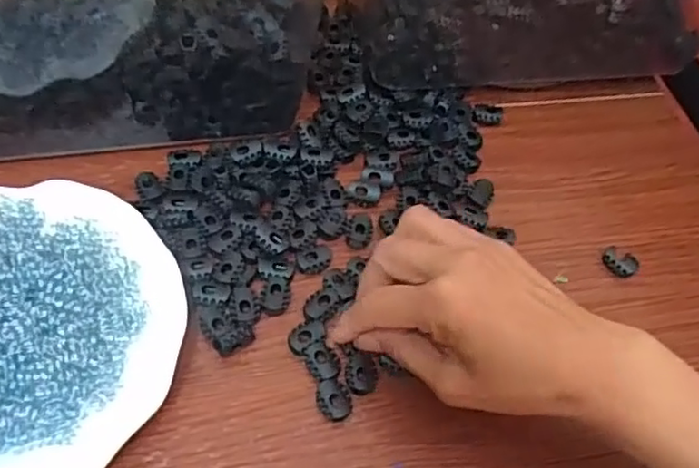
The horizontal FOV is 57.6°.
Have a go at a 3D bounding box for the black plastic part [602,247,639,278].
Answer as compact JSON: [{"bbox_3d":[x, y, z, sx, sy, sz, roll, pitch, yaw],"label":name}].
[{"bbox_3d":[0.177,0.019,0.418,0.015,0.013,0.023,-36,70,-28],"label":"black plastic part"}]

